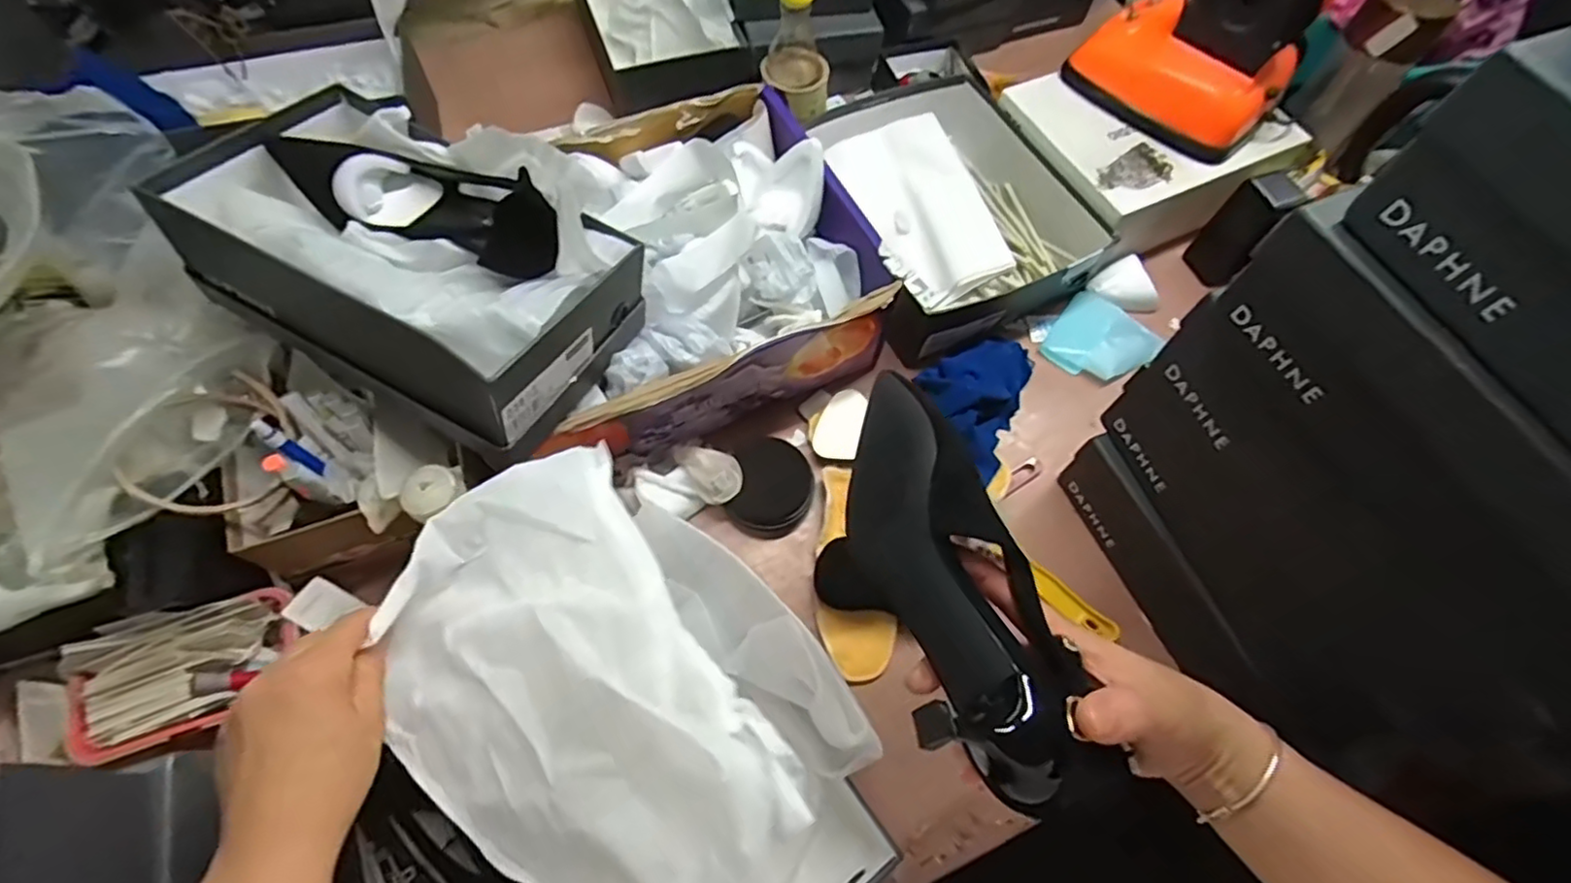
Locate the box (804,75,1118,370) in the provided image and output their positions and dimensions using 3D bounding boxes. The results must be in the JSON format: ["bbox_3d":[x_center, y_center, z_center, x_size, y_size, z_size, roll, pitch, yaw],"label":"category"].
[{"bbox_3d":[0.165,-0.287,0.811,0.281,0.084,0.361,-23,68,-14],"label":"box"}]

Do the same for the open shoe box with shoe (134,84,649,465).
[{"bbox_3d":[-0.290,-0.147,0.534,0.307,0.124,0.200,27,66,9],"label":"open shoe box with shoe"}]

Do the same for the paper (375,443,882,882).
[{"bbox_3d":[-0.101,0.127,0.359,0.281,0.075,0.188,41,69,15],"label":"paper"}]

